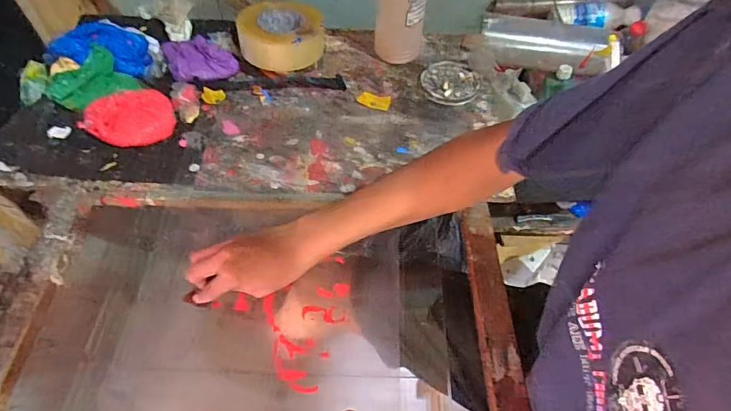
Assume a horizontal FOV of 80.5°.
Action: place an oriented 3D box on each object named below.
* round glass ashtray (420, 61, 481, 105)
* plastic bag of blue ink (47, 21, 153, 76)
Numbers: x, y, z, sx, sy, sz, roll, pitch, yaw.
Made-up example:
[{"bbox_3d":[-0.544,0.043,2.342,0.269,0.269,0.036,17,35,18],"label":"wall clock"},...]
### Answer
[{"bbox_3d":[0.145,-0.214,0.740,0.095,0.014,0.105,17,57,7],"label":"round glass ashtray"},{"bbox_3d":[-0.432,-0.260,0.709,0.142,0.043,0.076,8,56,1],"label":"plastic bag of blue ink"}]

